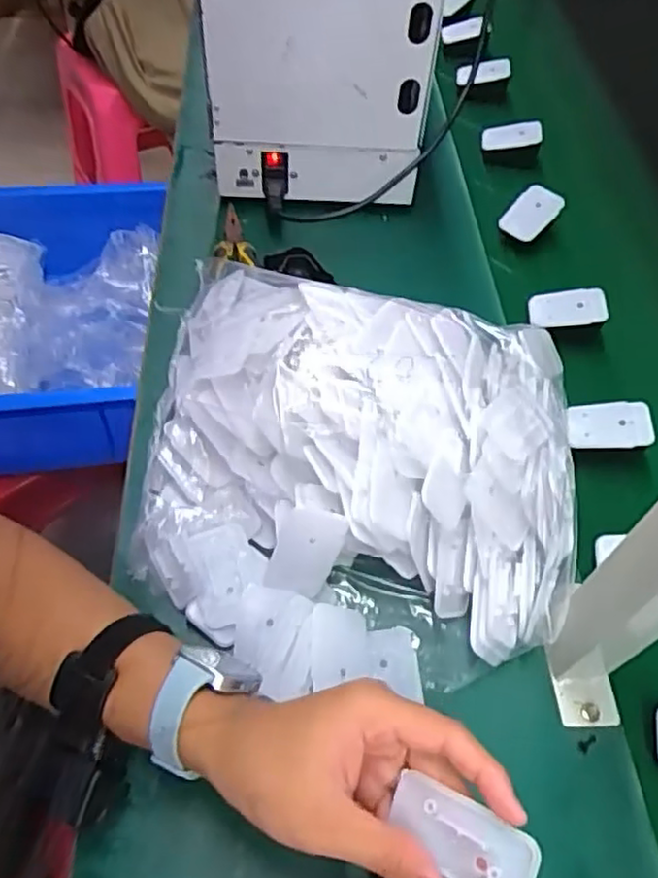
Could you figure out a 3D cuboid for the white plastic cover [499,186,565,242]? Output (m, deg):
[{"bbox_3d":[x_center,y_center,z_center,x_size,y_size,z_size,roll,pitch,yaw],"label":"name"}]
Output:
[{"bbox_3d":[0.217,-0.241,0.719,0.045,0.009,0.060,38,95,7],"label":"white plastic cover"}]

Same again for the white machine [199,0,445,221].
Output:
[{"bbox_3d":[-0.010,-0.389,0.657,0.211,0.261,0.168,2,55,-4],"label":"white machine"}]

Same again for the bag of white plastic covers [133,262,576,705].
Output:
[{"bbox_3d":[0.020,-0.001,0.497,0.313,0.093,0.312,9,55,1],"label":"bag of white plastic covers"}]

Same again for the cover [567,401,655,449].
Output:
[{"bbox_3d":[0.233,-0.012,0.558,0.064,0.005,0.043,-1,63,19],"label":"cover"}]

